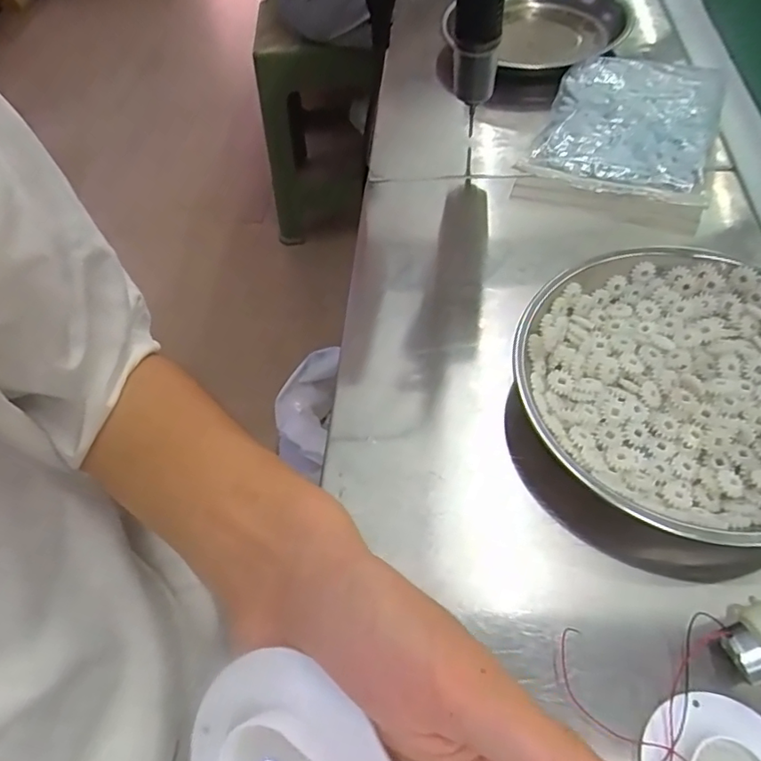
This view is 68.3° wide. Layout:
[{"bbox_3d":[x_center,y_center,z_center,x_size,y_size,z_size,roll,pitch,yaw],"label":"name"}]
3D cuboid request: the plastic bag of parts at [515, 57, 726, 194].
[{"bbox_3d":[0.214,-0.223,0.485,0.136,0.026,0.165,20,59,18],"label":"plastic bag of parts"}]

